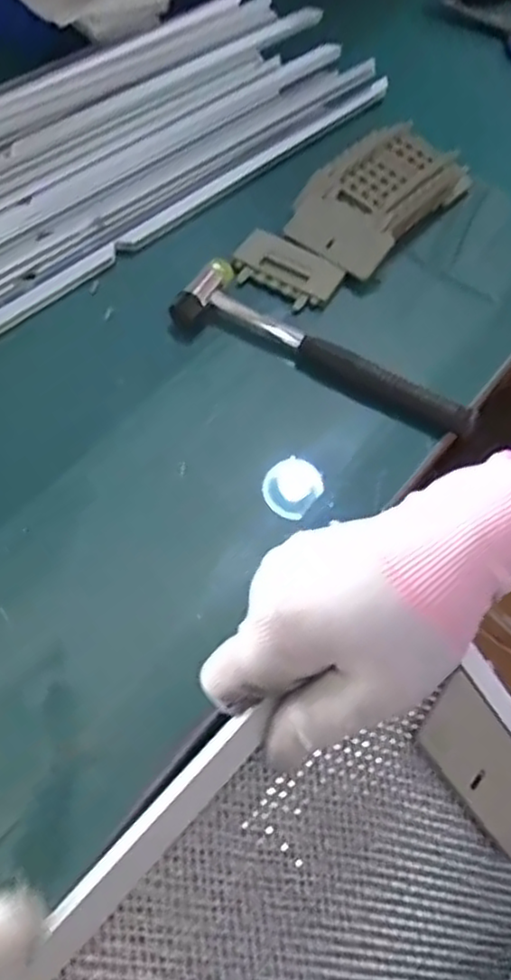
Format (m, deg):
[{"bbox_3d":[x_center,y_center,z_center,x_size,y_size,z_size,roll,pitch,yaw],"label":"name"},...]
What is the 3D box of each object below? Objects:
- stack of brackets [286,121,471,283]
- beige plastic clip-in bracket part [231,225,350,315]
[{"bbox_3d":[0.104,-0.254,0.606,0.096,0.021,0.160,39,67,15],"label":"stack of brackets"},{"bbox_3d":[0.025,-0.178,0.576,0.085,0.010,0.056,29,64,10],"label":"beige plastic clip-in bracket part"}]

